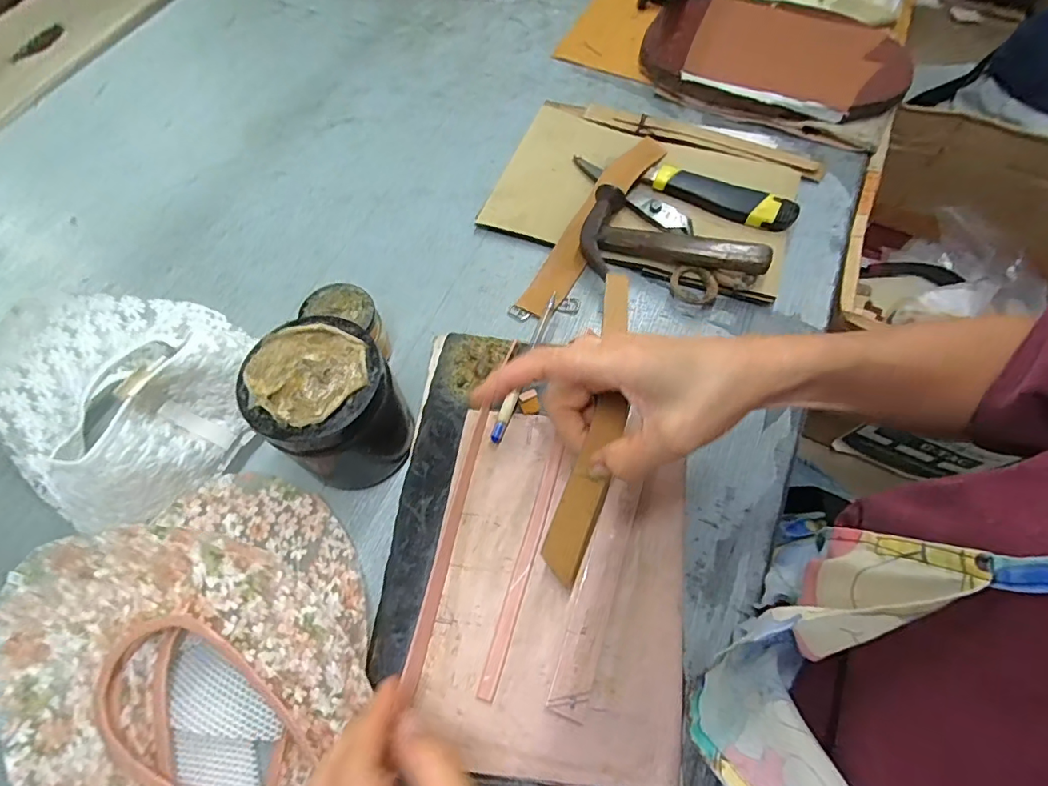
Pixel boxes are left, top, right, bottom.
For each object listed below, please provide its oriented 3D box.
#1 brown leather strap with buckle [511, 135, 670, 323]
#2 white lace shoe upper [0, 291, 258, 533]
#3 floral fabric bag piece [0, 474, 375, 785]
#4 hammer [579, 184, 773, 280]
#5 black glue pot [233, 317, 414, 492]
[{"bbox_3d":[0.075,-0.176,0.511,0.051,0.019,0.264,26,67,13],"label":"brown leather strap with buckle"},{"bbox_3d":[-0.316,-0.006,0.388,0.203,0.101,0.191,0,63,0],"label":"white lace shoe upper"},{"bbox_3d":[-0.198,0.213,0.317,0.218,0.055,0.304,-23,66,-11],"label":"floral fabric bag piece"},{"bbox_3d":[0.140,-0.151,0.482,0.167,0.046,0.088,9,64,5],"label":"hammer"},{"bbox_3d":[-0.136,0.012,0.367,0.080,0.121,0.087,0,63,0],"label":"black glue pot"}]

